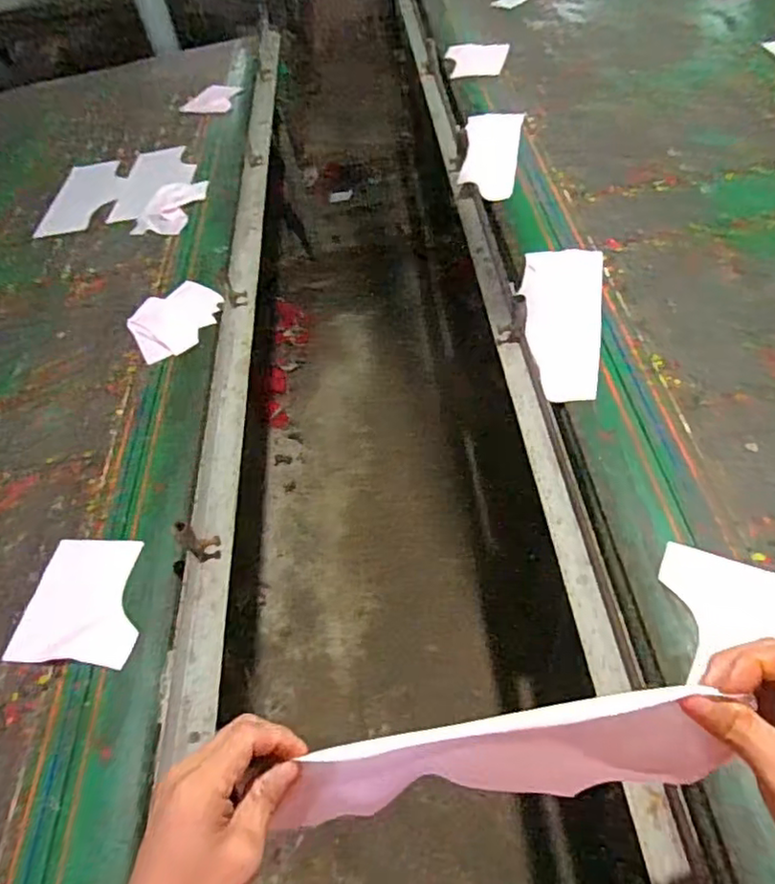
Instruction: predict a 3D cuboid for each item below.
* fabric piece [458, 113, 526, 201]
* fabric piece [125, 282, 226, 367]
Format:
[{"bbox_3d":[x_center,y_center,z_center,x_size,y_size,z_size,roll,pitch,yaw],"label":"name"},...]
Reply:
[{"bbox_3d":[0.195,-0.547,1.170,0.105,0.030,0.279,5,52,13],"label":"fabric piece"},{"bbox_3d":[-0.358,-0.211,1.063,0.156,0.018,0.174,-28,52,-13],"label":"fabric piece"}]

